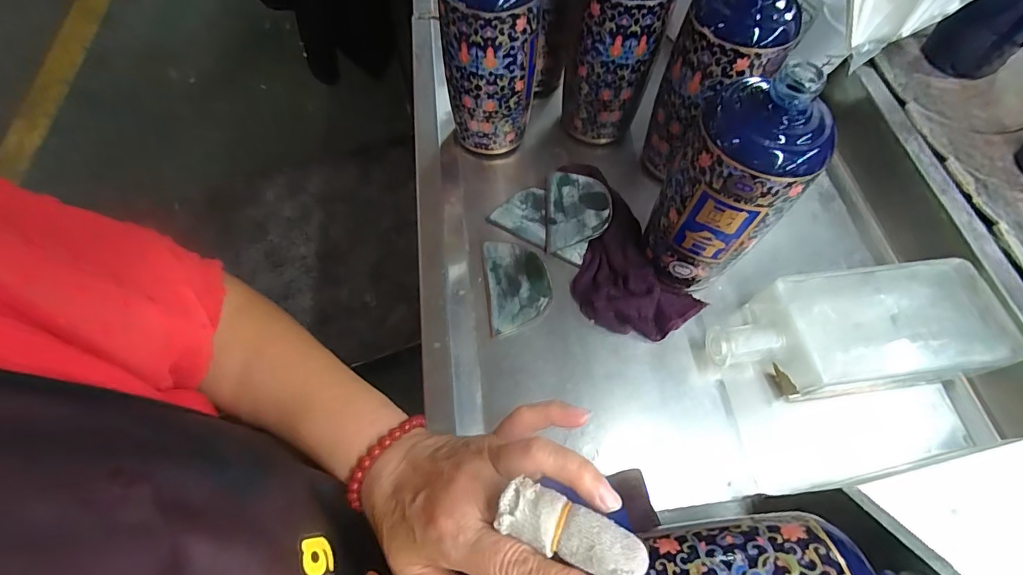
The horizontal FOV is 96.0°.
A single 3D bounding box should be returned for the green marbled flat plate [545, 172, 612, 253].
[{"bbox_3d":[0.062,-0.073,0.428,0.058,0.014,0.077,1,63,3],"label":"green marbled flat plate"}]

